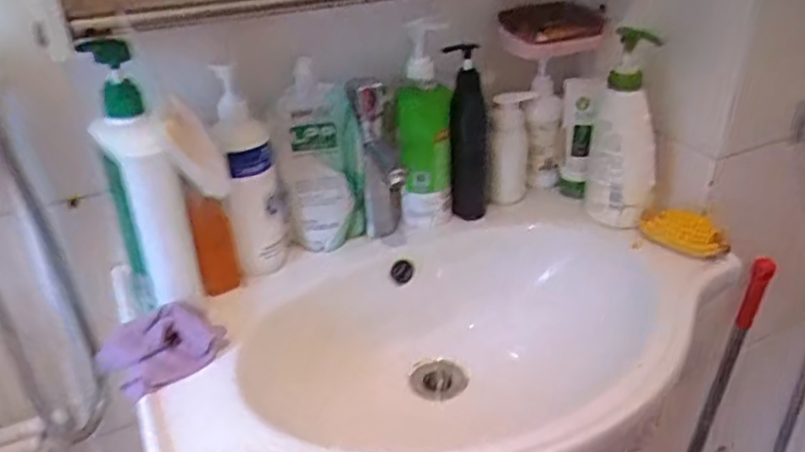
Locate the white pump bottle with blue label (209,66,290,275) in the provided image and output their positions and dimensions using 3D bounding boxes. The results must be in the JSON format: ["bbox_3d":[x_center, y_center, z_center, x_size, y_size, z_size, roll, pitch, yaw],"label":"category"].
[{"bbox_3d":[-0.164,-0.052,0.709,0.062,0.211,0.057,-7,32,-8],"label":"white pump bottle with blue label"}]

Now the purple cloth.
[{"bbox_3d":[-0.229,0.106,0.622,0.090,0.045,0.100,24,40,36],"label":"purple cloth"}]

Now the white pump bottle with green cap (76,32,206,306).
[{"bbox_3d":[-0.244,-0.044,0.619,0.063,0.251,0.087,-15,34,-21],"label":"white pump bottle with green cap"}]

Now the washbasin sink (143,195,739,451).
[{"bbox_3d":[0.045,0.149,0.694,0.565,0.157,0.371,-17,34,-23],"label":"washbasin sink"}]

